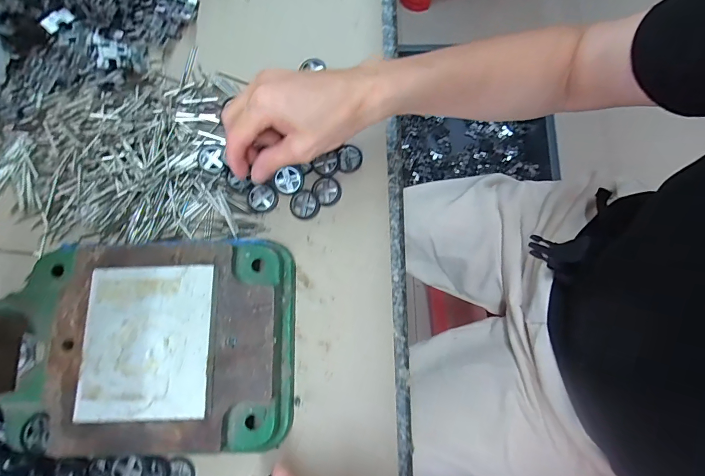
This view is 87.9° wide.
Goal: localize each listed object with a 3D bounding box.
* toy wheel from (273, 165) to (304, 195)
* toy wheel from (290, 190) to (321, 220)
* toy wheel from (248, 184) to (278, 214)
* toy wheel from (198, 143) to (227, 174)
[{"bbox_3d":[-0.060,-0.053,0.339,0.026,0.005,0.026,0,103,-2],"label":"toy wheel"},{"bbox_3d":[-0.045,-0.030,0.336,0.025,0.005,0.027,0,77,1],"label":"toy wheel"},{"bbox_3d":[-0.083,-0.037,0.338,0.027,0.006,0.025,0,77,1],"label":"toy wheel"},{"bbox_3d":[-0.131,-0.074,0.340,0.024,0.005,0.027,-10,77,-1],"label":"toy wheel"}]

